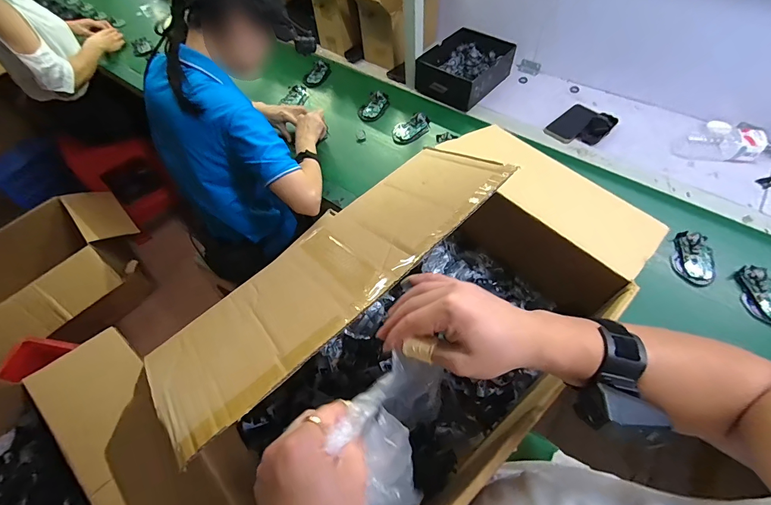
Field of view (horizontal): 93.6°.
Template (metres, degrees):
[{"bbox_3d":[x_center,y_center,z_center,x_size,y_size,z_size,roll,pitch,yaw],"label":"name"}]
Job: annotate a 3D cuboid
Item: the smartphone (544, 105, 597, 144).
[{"bbox_3d":[0.505,-0.354,0.978,0.153,0.011,0.074,-39,62,-19],"label":"smartphone"}]

